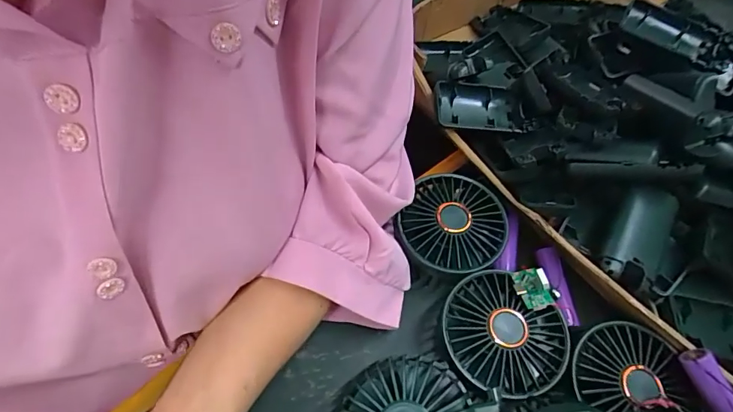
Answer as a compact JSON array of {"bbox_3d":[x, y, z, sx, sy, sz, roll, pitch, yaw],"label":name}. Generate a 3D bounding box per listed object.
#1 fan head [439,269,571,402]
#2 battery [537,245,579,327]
[{"bbox_3d":[0.093,0.090,0.315,0.084,0.026,0.076,36,62,16],"label":"fan head"},{"bbox_3d":[0.153,0.065,0.362,0.015,0.019,0.064,-3,59,-7],"label":"battery"}]

